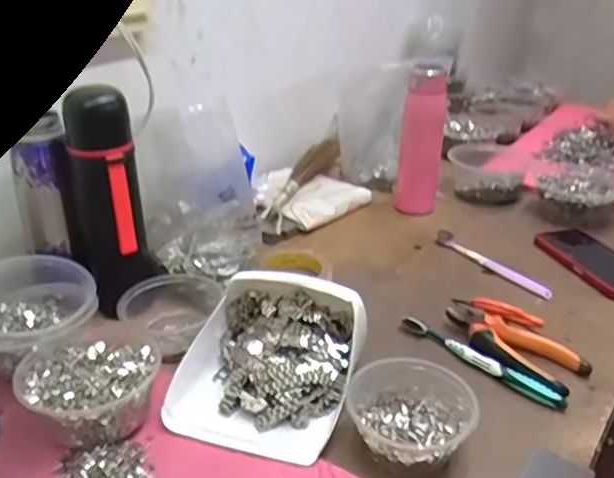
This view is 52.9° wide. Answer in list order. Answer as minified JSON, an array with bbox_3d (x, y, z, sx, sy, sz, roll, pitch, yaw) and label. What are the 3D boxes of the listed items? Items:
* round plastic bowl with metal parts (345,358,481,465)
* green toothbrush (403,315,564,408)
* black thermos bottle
[{"bbox_3d":[0.087,0.150,0.521,0.106,0.047,0.101,8,29,13],"label":"round plastic bowl with metal parts"},{"bbox_3d":[0.172,0.119,0.625,0.014,0.017,0.179,-24,35,-39],"label":"green toothbrush"},{"bbox_3d":[-0.205,-0.039,0.651,0.079,0.222,0.067,-11,30,-22],"label":"black thermos bottle"}]

